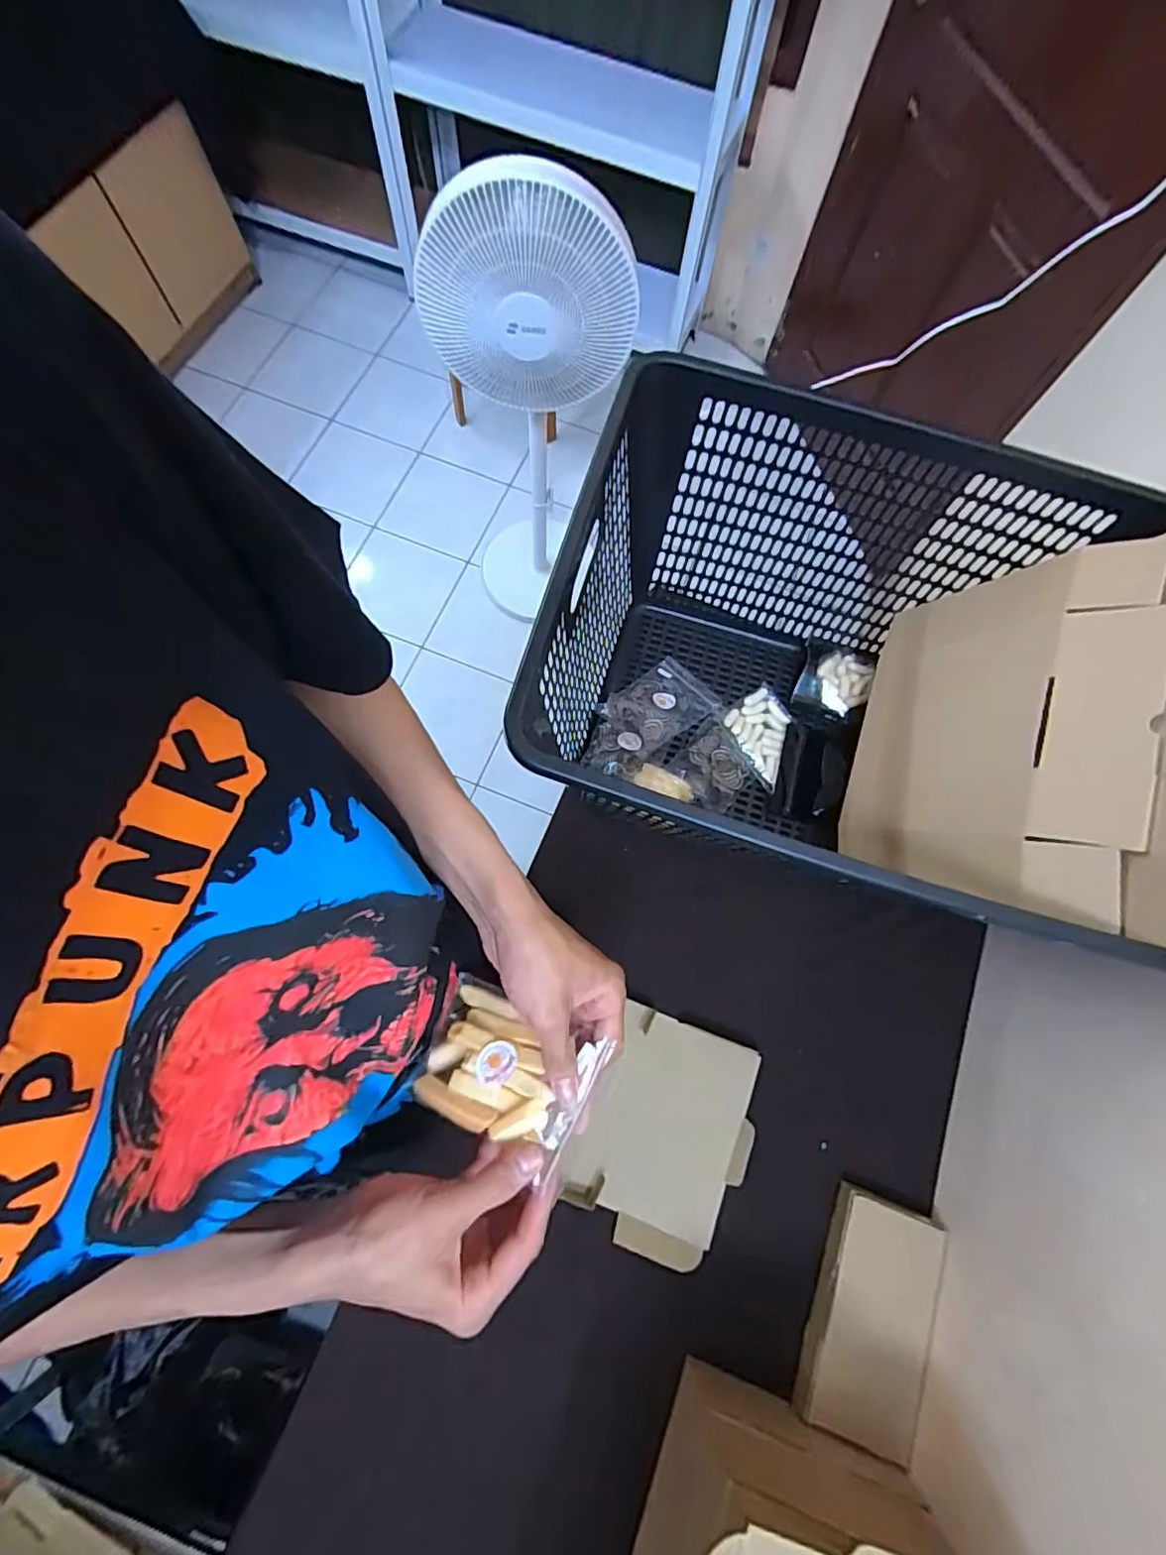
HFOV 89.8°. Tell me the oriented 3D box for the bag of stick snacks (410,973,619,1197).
[{"bbox_3d":[-0.056,0.200,0.405,0.130,0.017,0.086,14,55,29],"label":"bag of stick snacks"}]

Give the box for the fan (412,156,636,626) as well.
[{"bbox_3d":[-0.130,-0.797,1.293,0.341,1.008,0.479,-5,72,-4],"label":"fan"}]

